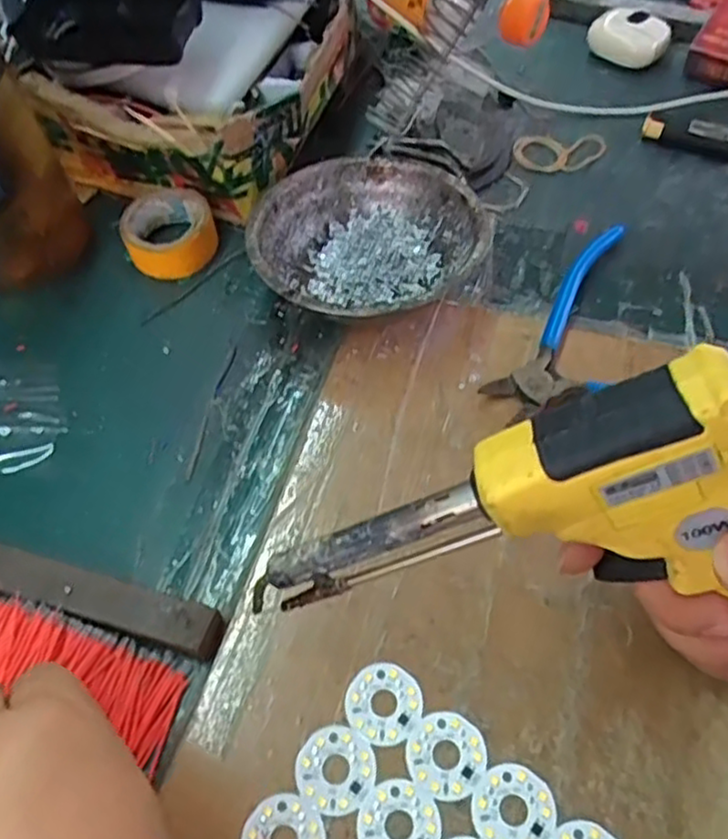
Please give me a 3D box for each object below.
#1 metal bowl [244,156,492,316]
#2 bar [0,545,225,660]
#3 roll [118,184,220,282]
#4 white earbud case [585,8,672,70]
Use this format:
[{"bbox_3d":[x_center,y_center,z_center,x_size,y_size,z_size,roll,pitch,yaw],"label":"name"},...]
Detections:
[{"bbox_3d":[0.002,-0.094,0.394,0.123,0.044,0.122,-2,58,3],"label":"metal bowl"},{"bbox_3d":[-0.160,0.068,0.317,0.199,0.023,0.020,13,60,12],"label":"bar"},{"bbox_3d":[-0.118,-0.116,0.424,0.052,0.025,0.059,-22,60,-10],"label":"roll"},{"bbox_3d":[0.191,-0.276,0.504,0.054,0.021,0.043,17,61,13],"label":"white earbud case"}]

